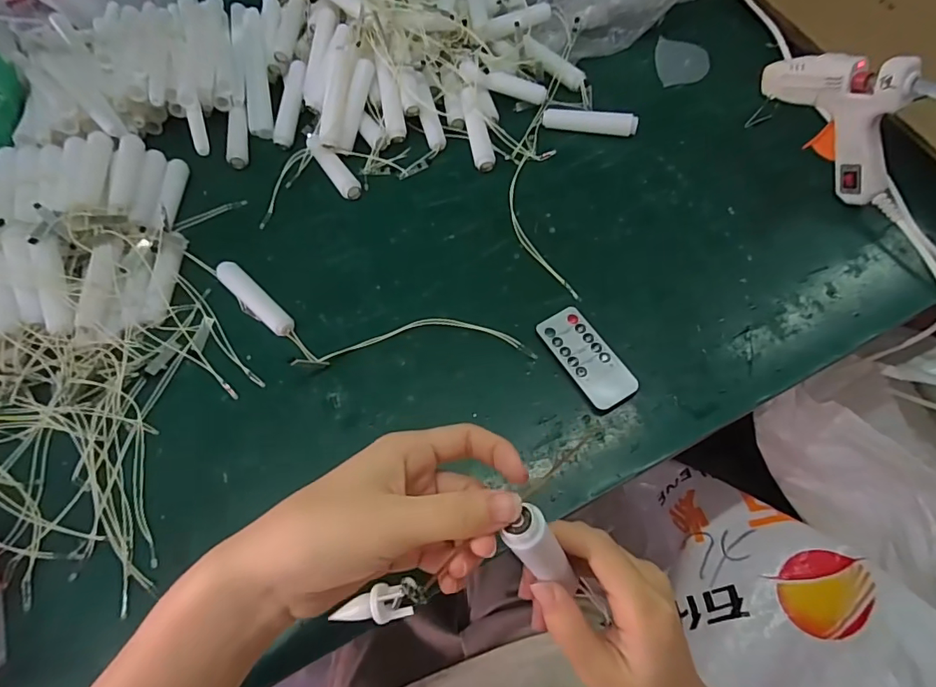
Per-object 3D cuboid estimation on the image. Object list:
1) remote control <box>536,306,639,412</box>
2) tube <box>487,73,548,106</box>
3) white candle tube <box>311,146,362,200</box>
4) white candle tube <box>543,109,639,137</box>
[{"bbox_3d":[0.090,0.011,0.375,0.040,0.009,0.084,-30,65,-11],"label":"remote control"},{"bbox_3d":[0.048,-0.255,0.493,0.061,0.016,0.013,12,61,-11],"label":"tube"},{"bbox_3d":[-0.124,-0.163,0.470,0.020,0.018,0.066,-33,66,-13],"label":"white candle tube"},{"bbox_3d":[0.119,-0.216,0.482,0.089,0.018,0.015,7,64,7],"label":"white candle tube"}]

